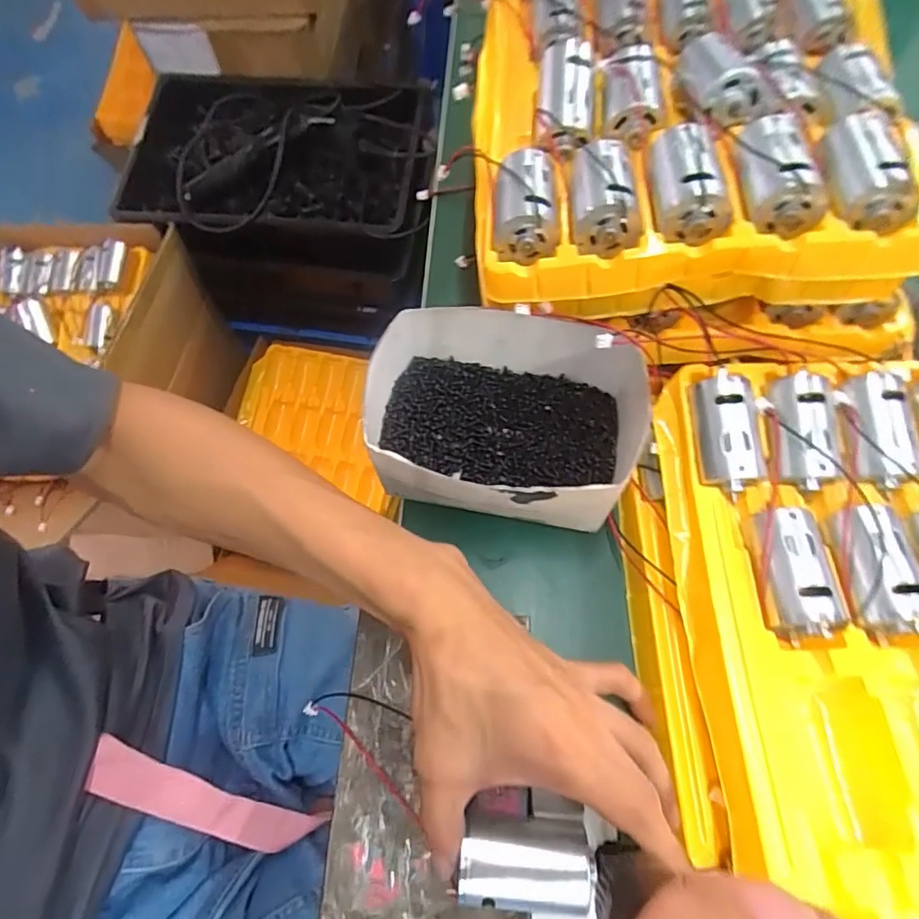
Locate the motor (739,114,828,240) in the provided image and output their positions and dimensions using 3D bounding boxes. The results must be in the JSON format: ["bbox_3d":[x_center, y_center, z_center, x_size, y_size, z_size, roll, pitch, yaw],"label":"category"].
[{"bbox_3d":[0.156,-0.144,0.271,0.035,0.028,0.060,-6,66,0],"label":"motor"}]

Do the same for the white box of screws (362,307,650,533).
[{"bbox_3d":[0.028,-0.022,0.324,0.159,0.070,0.112,12,67,7],"label":"white box of screws"}]

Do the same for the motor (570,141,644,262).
[{"bbox_3d":[0.077,-0.144,0.288,0.033,0.029,0.067,2,66,3],"label":"motor"}]

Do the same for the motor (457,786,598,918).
[{"bbox_3d":[0.031,0.182,0.251,0.058,0.038,0.038,0,66,2],"label":"motor"}]

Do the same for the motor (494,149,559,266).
[{"bbox_3d":[0.036,-0.141,0.295,0.032,0.029,0.061,0,66,2],"label":"motor"}]

